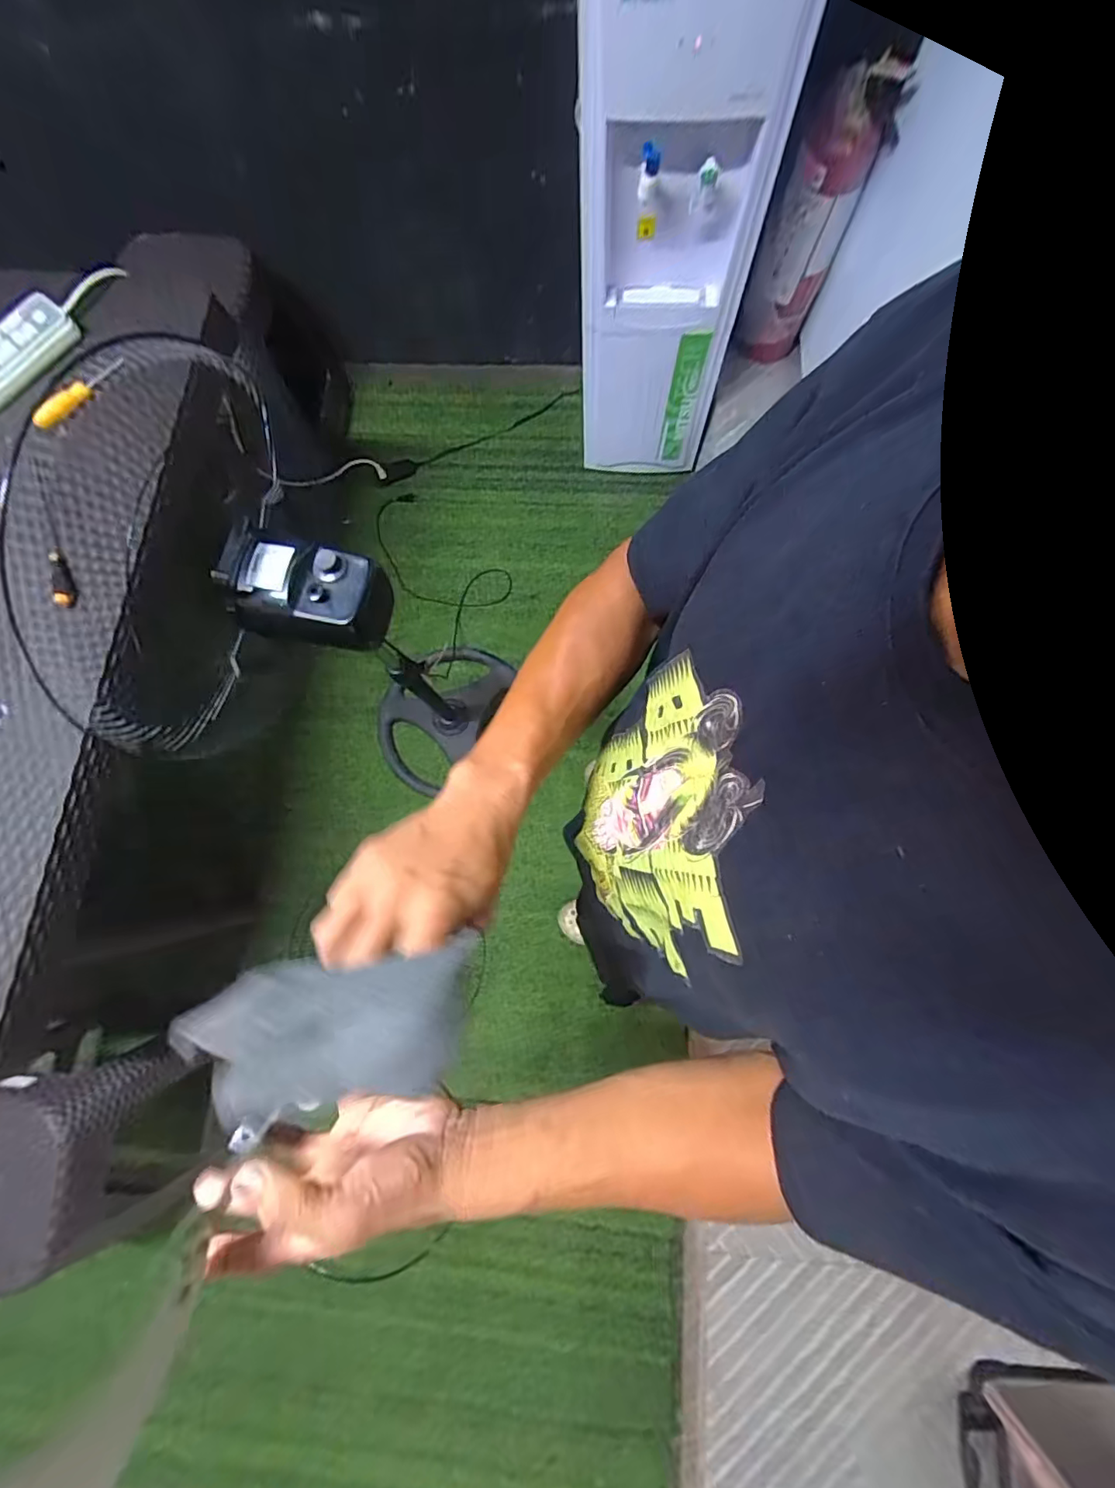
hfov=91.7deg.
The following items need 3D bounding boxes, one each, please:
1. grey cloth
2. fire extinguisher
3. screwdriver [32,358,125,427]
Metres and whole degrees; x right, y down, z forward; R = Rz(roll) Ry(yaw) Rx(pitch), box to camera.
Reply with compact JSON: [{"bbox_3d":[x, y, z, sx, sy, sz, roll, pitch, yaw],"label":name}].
[{"bbox_3d":[-0.116,0.141,0.267,0.142,0.034,0.064,-8,78,-2],"label":"grey cloth"},{"bbox_3d":[0.496,-1.016,1.077,0.150,0.480,0.168,21,81,6],"label":"fire extinguisher"},{"bbox_3d":[-0.782,-0.574,0.885,0.182,0.018,0.029,-30,79,6],"label":"screwdriver"}]

